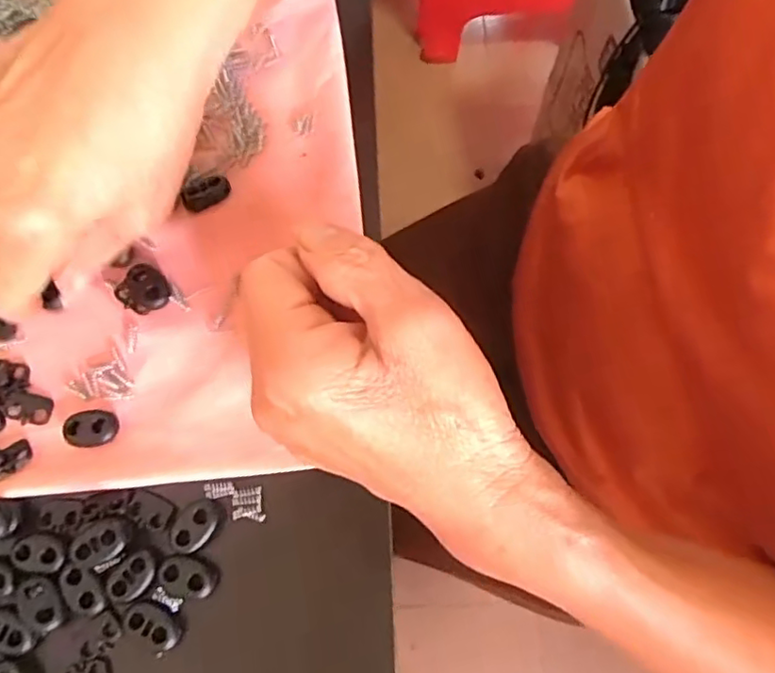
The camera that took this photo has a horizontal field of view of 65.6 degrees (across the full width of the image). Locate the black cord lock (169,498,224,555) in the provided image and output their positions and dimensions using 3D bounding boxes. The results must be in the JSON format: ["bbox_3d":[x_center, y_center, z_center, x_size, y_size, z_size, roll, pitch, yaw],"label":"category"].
[{"bbox_3d":[-0.075,0.073,0.234,0.014,0.004,0.023,41,80,11],"label":"black cord lock"}]

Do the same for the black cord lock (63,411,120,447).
[{"bbox_3d":[-0.121,0.037,0.244,0.022,0.004,0.014,0,75,1],"label":"black cord lock"}]

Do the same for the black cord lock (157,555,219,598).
[{"bbox_3d":[-0.076,0.091,0.228,0.022,0.004,0.014,5,75,3],"label":"black cord lock"}]

